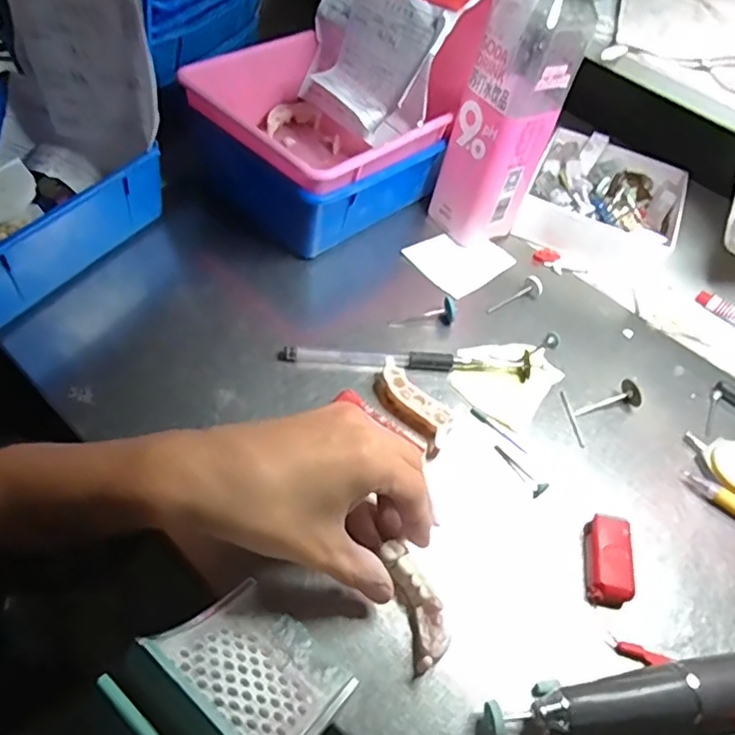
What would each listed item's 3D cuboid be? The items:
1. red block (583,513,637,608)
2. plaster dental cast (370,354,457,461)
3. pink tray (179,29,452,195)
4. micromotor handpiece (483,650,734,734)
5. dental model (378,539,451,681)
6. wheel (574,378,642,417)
[{"bbox_3d":[0.133,0.108,0.339,0.024,0.021,0.047,11,52,0],"label":"red block"},{"bbox_3d":[0.029,0.024,0.384,0.026,0.016,0.065,-31,63,-28],"label":"plaster dental cast"},{"bbox_3d":[-0.044,-0.180,0.465,0.154,0.065,0.136,41,58,20],"label":"pink tray"},{"bbox_3d":[0.163,0.160,0.299,0.210,0.026,0.030,-2,53,-10],"label":"micromotor handpiece"},{"bbox_3d":[0.025,0.122,0.311,0.020,0.018,0.059,-15,63,-13],"label":"dental model"},{"bbox_3d":[0.160,0.026,0.401,0.044,0.014,0.018,-23,59,-24],"label":"wheel"}]

